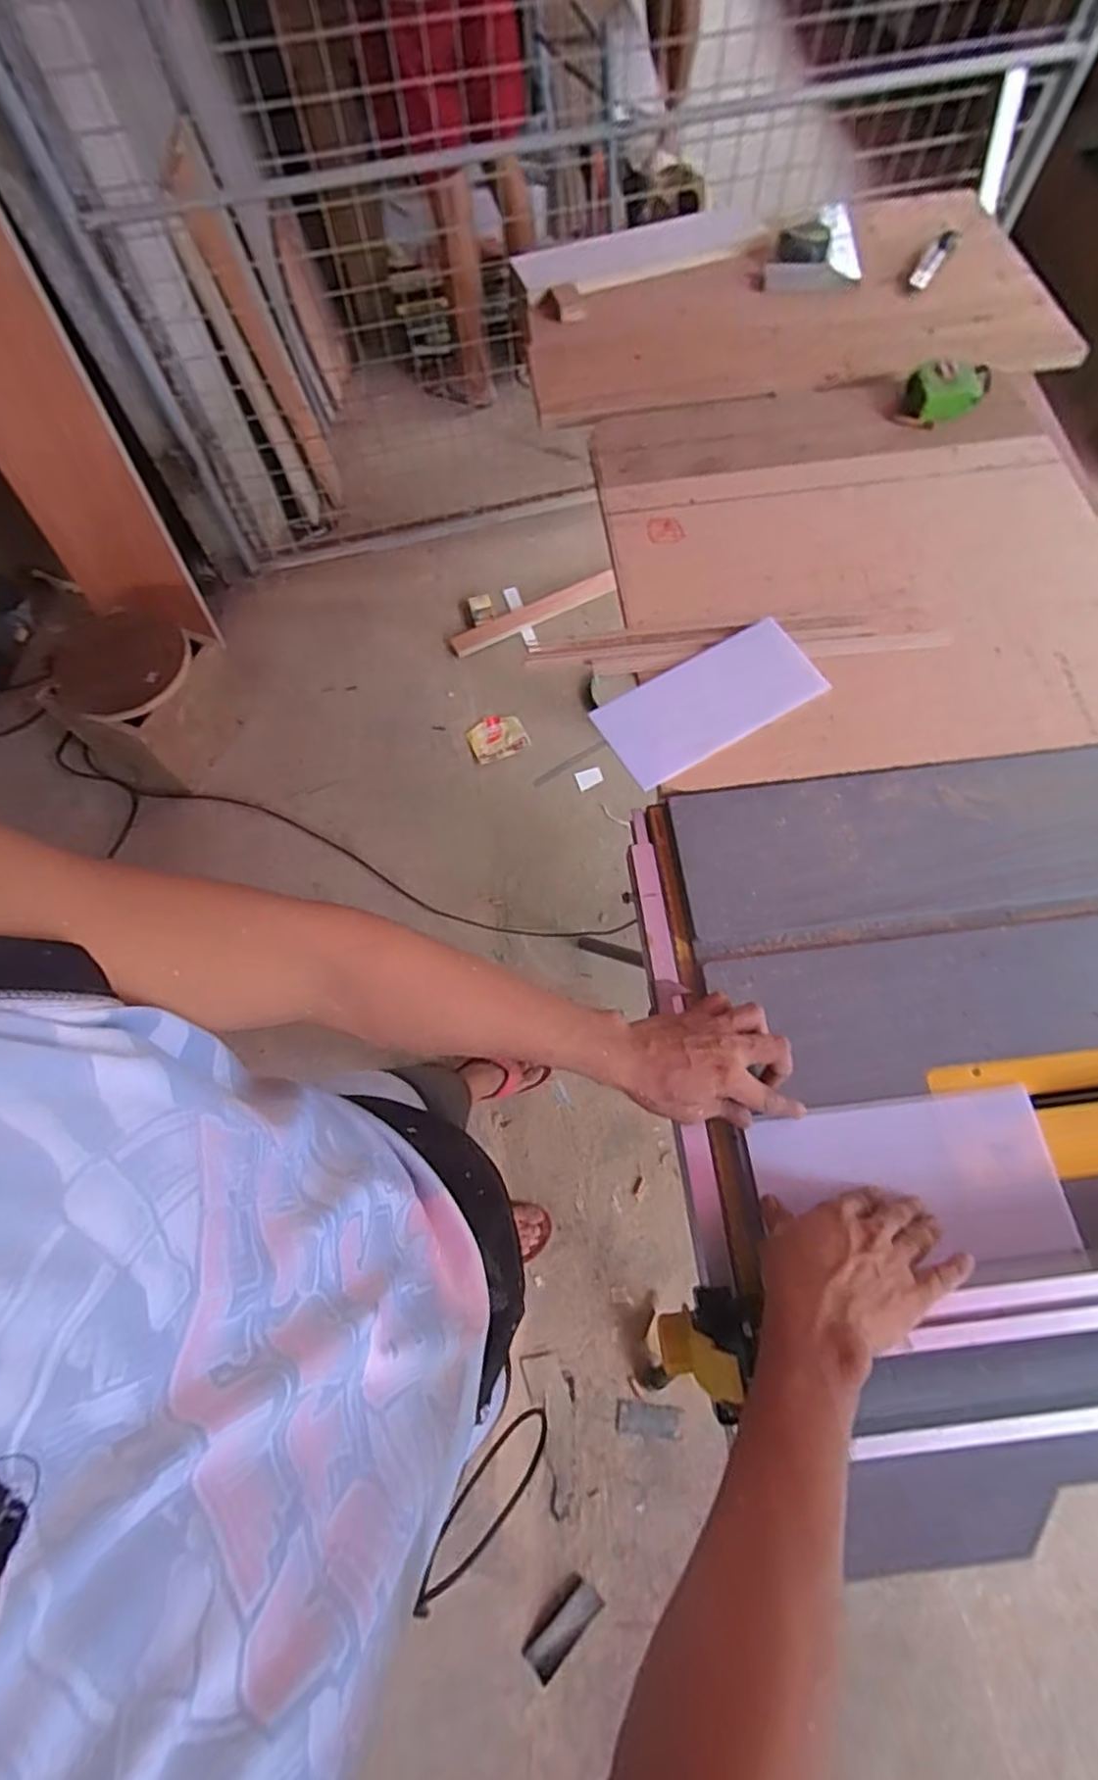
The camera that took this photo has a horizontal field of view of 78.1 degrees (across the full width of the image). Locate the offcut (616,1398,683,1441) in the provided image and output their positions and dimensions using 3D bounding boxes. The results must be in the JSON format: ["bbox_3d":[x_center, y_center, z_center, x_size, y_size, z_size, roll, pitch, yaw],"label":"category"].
[{"bbox_3d":[0.179,0.949,1.212,0.114,0.008,0.050,1,64,11],"label":"offcut"}]

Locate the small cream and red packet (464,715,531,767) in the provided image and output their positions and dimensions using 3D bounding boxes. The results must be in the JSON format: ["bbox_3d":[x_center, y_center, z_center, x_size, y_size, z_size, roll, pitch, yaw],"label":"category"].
[{"bbox_3d":[-0.133,-0.393,1.740,0.145,0.016,0.124,-24,70,-8],"label":"small cream and red packet"}]

